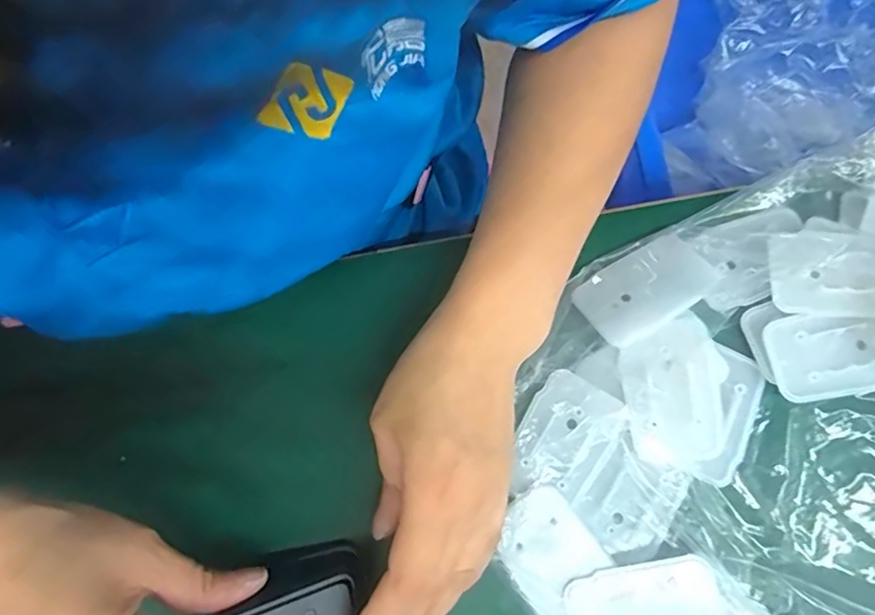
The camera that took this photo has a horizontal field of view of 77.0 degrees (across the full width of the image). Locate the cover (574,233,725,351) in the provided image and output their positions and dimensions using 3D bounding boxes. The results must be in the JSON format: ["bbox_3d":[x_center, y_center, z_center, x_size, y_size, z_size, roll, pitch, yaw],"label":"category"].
[{"bbox_3d":[0.110,-0.010,0.291,0.067,0.004,0.042,-33,62,-3],"label":"cover"}]

